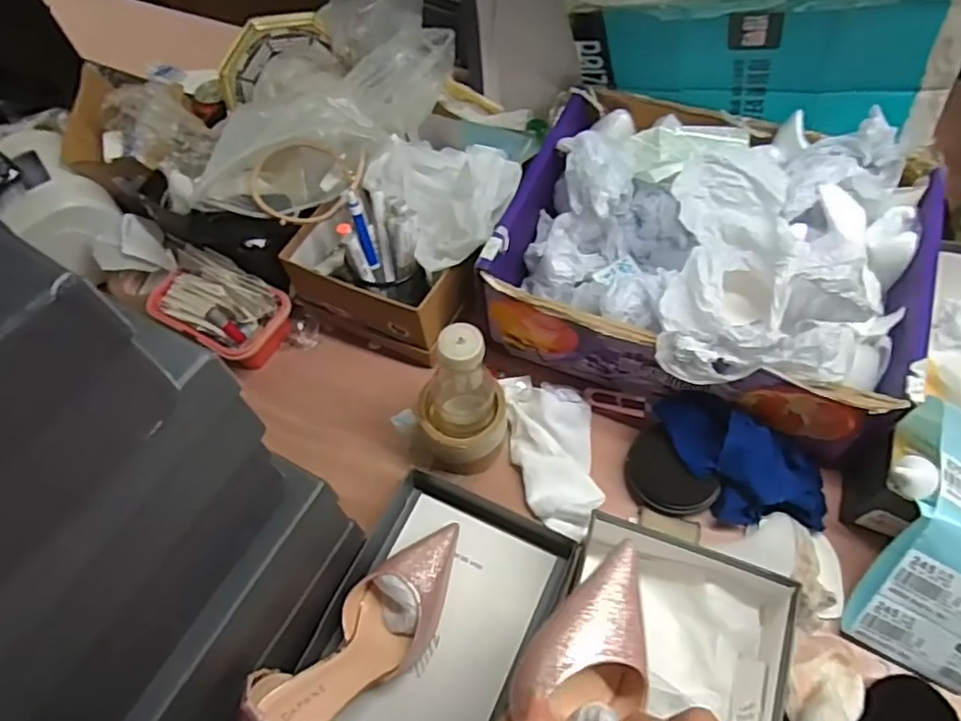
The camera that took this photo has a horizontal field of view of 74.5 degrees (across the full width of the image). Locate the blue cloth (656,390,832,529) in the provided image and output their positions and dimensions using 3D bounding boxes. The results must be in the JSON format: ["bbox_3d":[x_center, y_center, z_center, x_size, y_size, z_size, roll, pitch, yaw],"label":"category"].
[{"bbox_3d":[0.252,0.101,0.615,0.183,0.055,0.093,25,65,17],"label":"blue cloth"}]

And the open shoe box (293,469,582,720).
[{"bbox_3d":[-0.054,0.269,0.580,0.192,0.054,0.315,23,64,16],"label":"open shoe box"}]

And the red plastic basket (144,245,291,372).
[{"bbox_3d":[-0.315,-0.064,0.762,0.171,0.065,0.101,26,65,18],"label":"red plastic basket"}]

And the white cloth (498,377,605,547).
[{"bbox_3d":[0.075,0.090,0.662,0.094,0.034,0.183,-6,60,0],"label":"white cloth"}]

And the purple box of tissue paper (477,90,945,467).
[{"bbox_3d":[0.234,-0.115,0.661,0.396,0.188,0.325,17,63,13],"label":"purple box of tissue paper"}]

